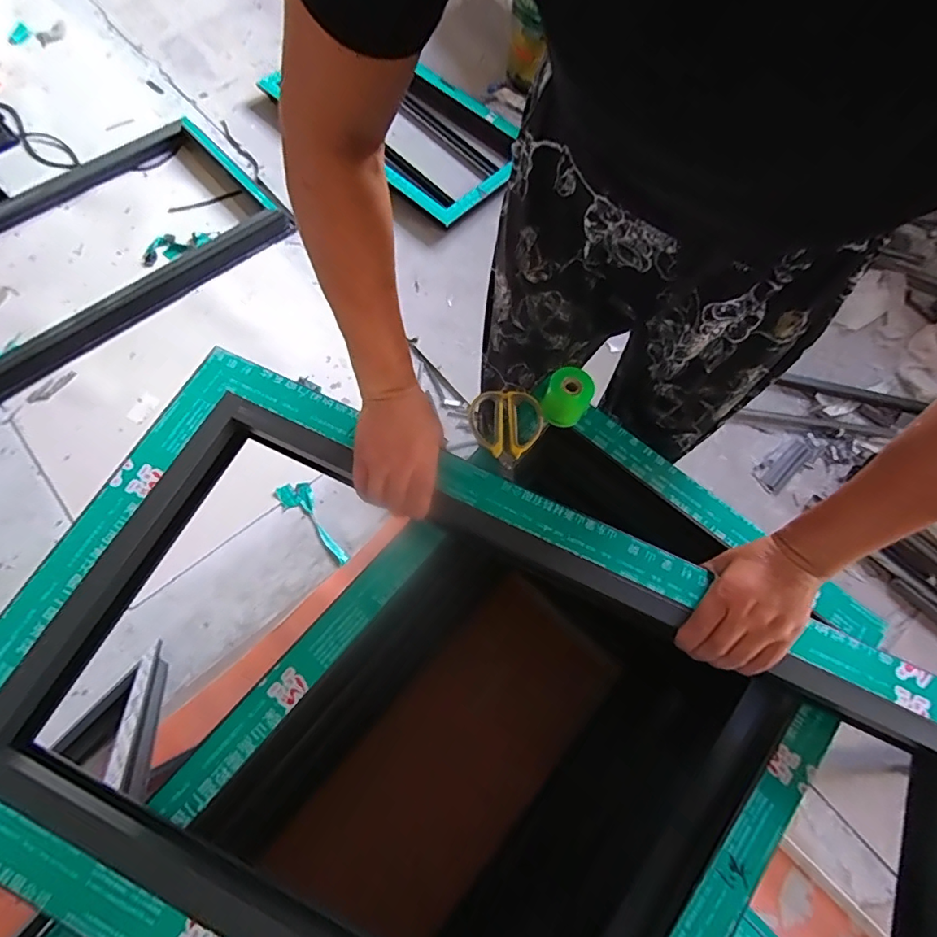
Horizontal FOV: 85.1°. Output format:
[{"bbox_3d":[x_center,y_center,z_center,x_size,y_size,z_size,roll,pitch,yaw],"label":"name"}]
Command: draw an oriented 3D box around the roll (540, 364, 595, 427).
[{"bbox_3d":[0.119,-0.086,0.618,0.052,0.054,0.050,1,68,-2],"label":"roll"}]

